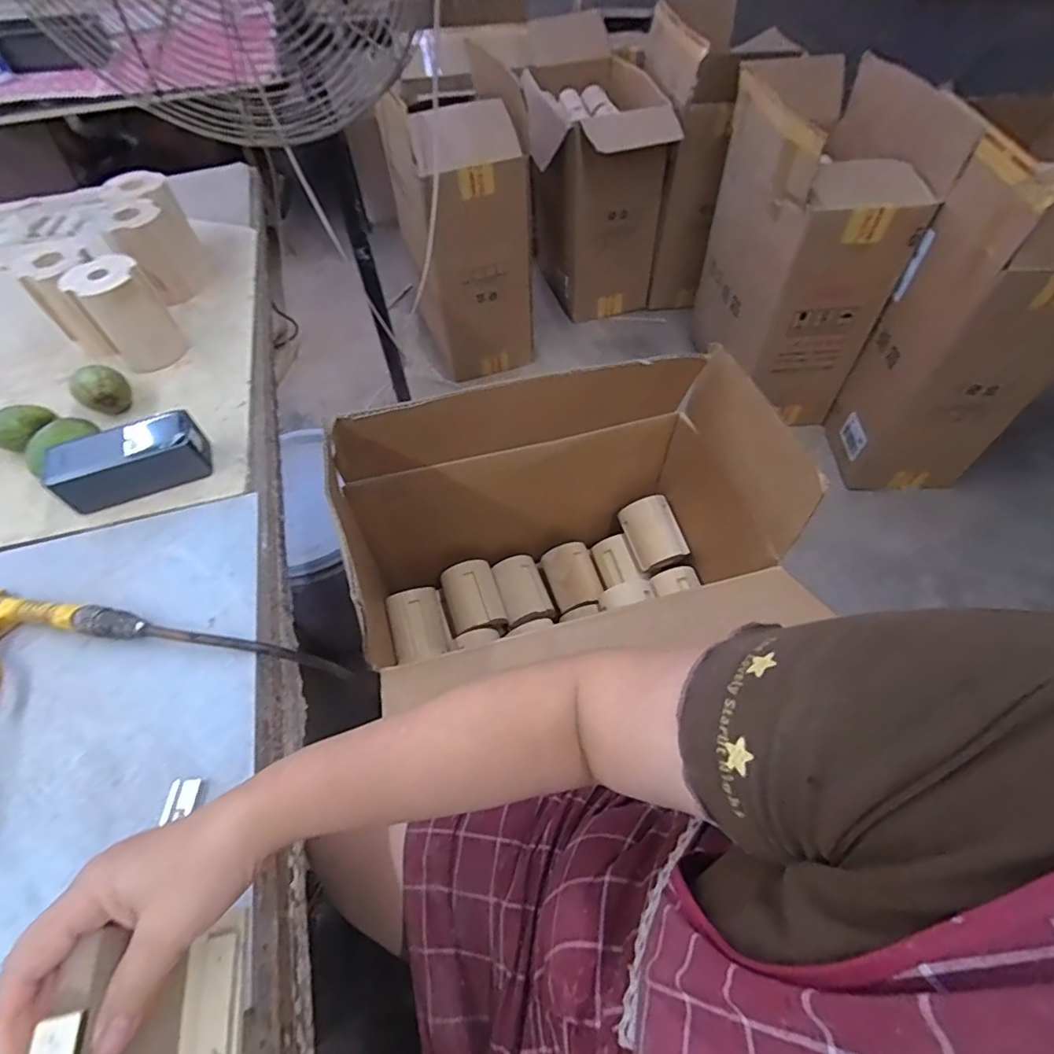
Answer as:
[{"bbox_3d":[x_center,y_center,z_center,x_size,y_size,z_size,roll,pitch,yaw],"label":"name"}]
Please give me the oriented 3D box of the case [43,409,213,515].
[{"bbox_3d":[-0.389,-0.065,0.541,0.133,0.049,0.062,-21,57,-14],"label":"case"}]

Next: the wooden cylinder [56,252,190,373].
[{"bbox_3d":[-0.460,-0.245,0.635,0.072,0.103,0.079,38,63,23],"label":"wooden cylinder"}]

